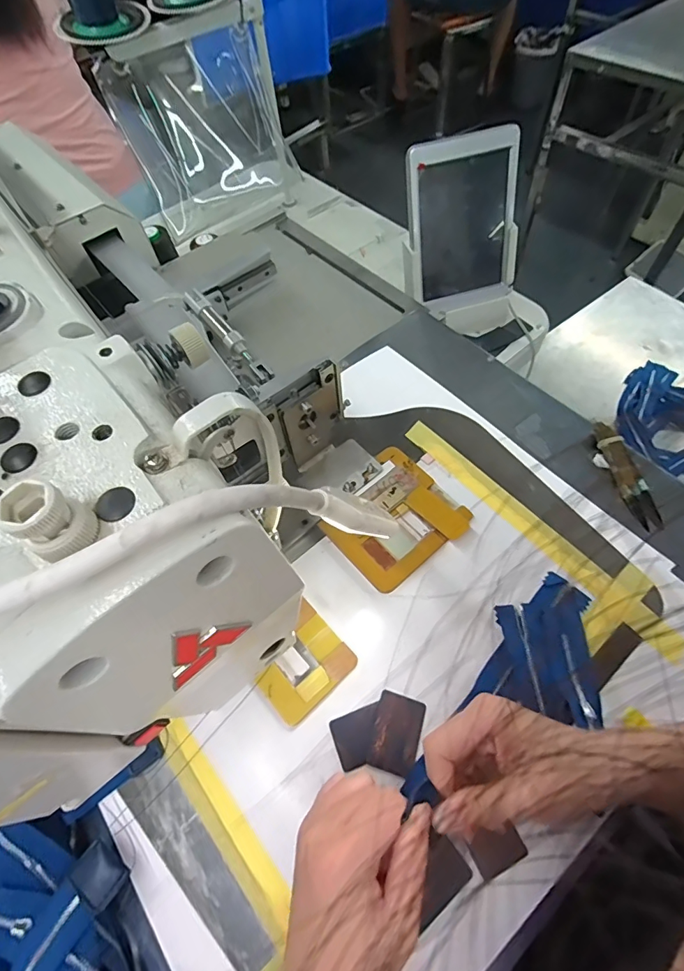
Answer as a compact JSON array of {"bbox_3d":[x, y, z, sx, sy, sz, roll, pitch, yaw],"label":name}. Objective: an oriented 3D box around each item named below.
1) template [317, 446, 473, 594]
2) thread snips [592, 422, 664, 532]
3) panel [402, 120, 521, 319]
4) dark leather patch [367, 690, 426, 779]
[{"bbox_3d":[0.046,0.026,0.420,0.113,0.017,0.109,-37,64,-16],"label":"template"},{"bbox_3d":[0.269,-0.012,0.430,0.026,0.017,0.112,-14,60,-4],"label":"thread snips"},{"bbox_3d":[0.162,-0.350,0.618,0.158,0.212,0.027,-17,43,-1],"label":"panel"},{"bbox_3d":[0.041,0.183,0.336,0.036,0.005,0.051,15,57,12],"label":"dark leather patch"}]

